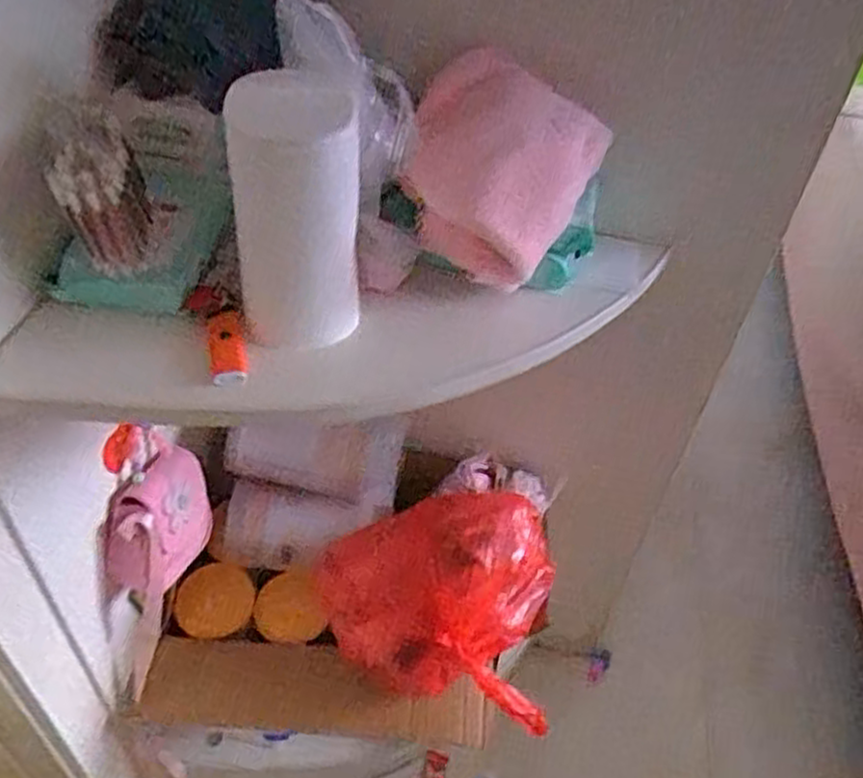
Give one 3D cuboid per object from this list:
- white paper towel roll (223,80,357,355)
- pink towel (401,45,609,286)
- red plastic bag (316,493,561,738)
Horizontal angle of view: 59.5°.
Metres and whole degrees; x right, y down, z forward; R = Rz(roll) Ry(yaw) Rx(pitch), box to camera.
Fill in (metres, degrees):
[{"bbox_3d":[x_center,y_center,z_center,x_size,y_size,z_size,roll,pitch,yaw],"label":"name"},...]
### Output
[{"bbox_3d":[-0.095,-0.111,0.534,0.089,0.185,0.085,3,44,-3],"label":"white paper towel roll"},{"bbox_3d":[0.047,-0.177,0.599,0.151,0.163,0.093,33,10,9],"label":"pink towel"},{"bbox_3d":[0.008,0.234,0.887,0.283,0.169,0.211,12,44,7],"label":"red plastic bag"}]

